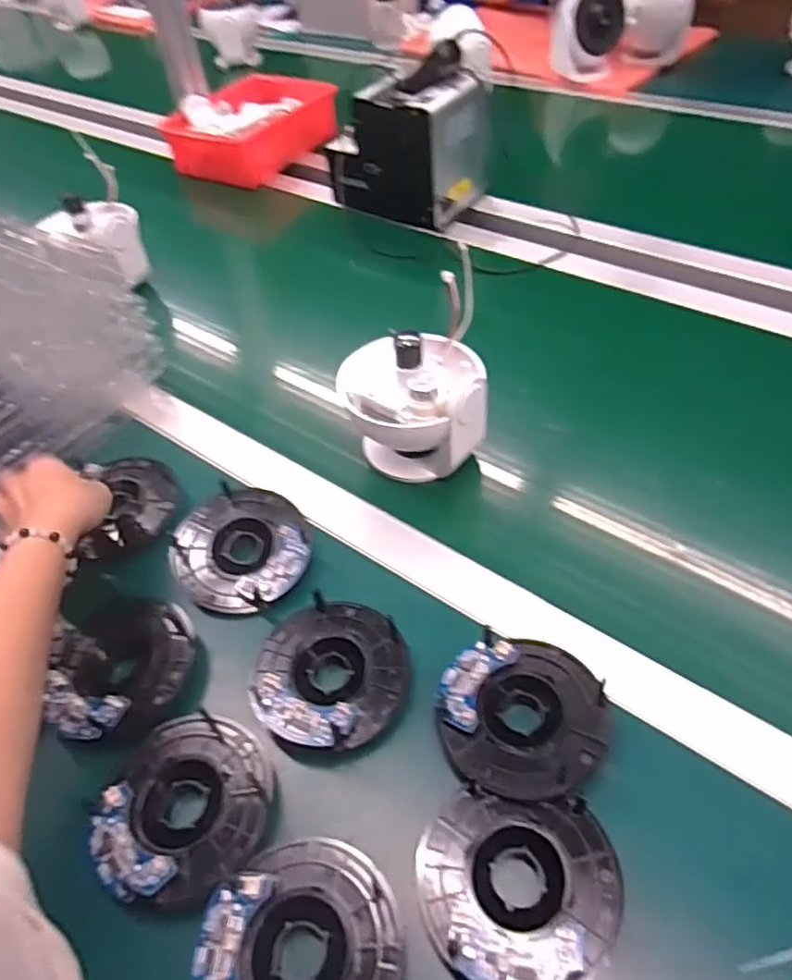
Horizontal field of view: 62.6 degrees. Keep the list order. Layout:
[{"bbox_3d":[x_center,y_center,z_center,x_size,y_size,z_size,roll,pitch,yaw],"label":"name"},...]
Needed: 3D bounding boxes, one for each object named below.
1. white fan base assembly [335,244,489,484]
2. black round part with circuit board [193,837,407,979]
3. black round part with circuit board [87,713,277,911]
[{"bbox_3d":[0.012,-0.089,0.544,0.114,0.131,0.122,-6,49,0],"label":"white fan base assembly"},{"bbox_3d":[-0.046,0.231,0.326,0.097,0.022,0.097,-3,49,3],"label":"black round part with circuit board"},{"bbox_3d":[-0.119,0.180,0.375,0.093,0.016,0.098,3,49,7],"label":"black round part with circuit board"}]

